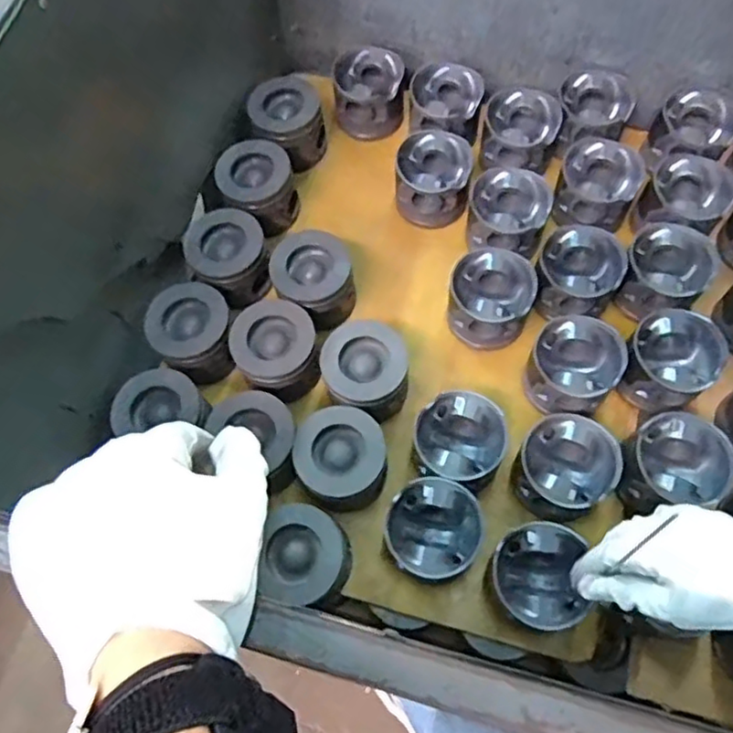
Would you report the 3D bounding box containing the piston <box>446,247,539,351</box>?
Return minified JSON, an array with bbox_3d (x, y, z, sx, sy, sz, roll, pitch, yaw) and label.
[{"bbox_3d":[0.133,-0.076,0.707,0.090,0.064,0.086,-1,67,3],"label":"piston"}]

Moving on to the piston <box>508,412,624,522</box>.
[{"bbox_3d":[0.194,0.102,0.637,0.090,0.073,0.089,-1,67,3],"label":"piston"}]

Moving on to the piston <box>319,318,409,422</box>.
[{"bbox_3d":[-0.001,0.005,0.679,0.085,0.064,0.093,-1,67,3],"label":"piston"}]

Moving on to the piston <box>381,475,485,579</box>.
[{"bbox_3d":[0.062,0.159,0.619,0.086,0.074,0.090,-1,67,3],"label":"piston"}]

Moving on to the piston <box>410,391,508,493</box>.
[{"bbox_3d":[0.092,0.081,0.655,0.087,0.078,0.086,-1,67,3],"label":"piston"}]

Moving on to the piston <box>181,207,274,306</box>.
[{"bbox_3d":[-0.155,-0.128,0.742,0.089,0.064,0.093,-30,69,-9],"label":"piston"}]

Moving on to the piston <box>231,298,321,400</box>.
[{"bbox_3d":[-0.096,-0.016,0.702,0.086,0.074,0.087,-1,67,3],"label":"piston"}]

